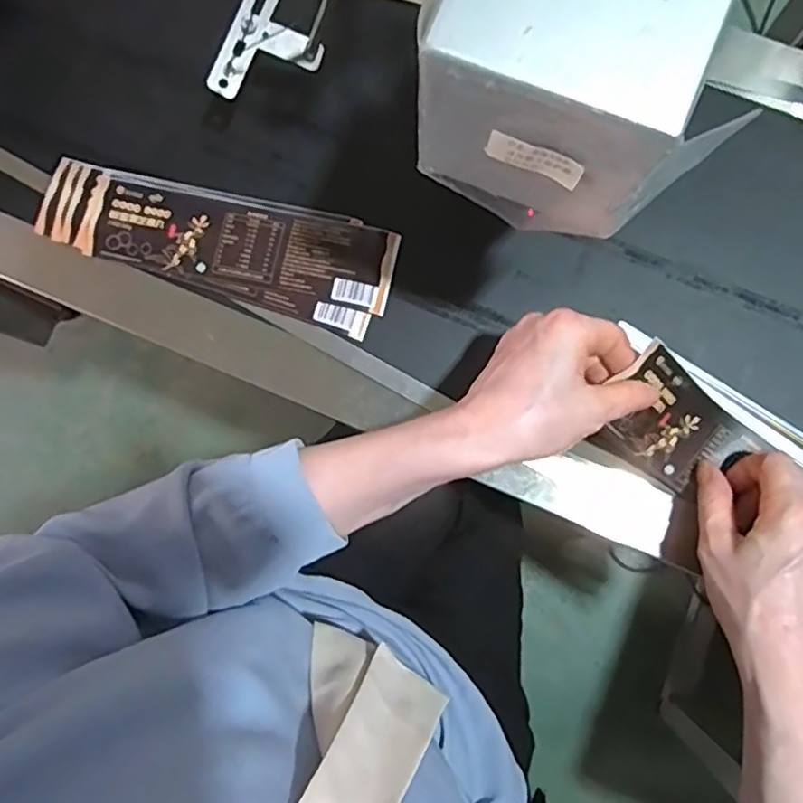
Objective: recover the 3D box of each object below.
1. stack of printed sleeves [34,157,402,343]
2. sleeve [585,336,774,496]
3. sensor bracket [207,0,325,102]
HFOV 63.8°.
[{"bbox_3d":[-0.141,-0.128,0.492,0.274,0.005,0.081,18,84,4],"label":"stack of printed sleeves"},{"bbox_3d":[0.177,0.018,0.433,0.118,0.018,0.071,35,101,-25],"label":"sleeve"},{"bbox_3d":[-0.088,-0.250,0.452,0.061,0.013,0.096,26,94,-18],"label":"sensor bracket"}]

